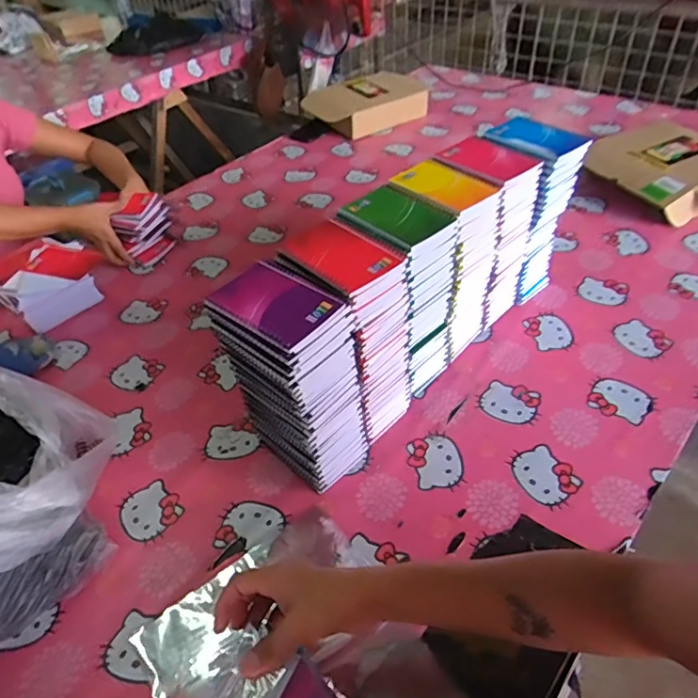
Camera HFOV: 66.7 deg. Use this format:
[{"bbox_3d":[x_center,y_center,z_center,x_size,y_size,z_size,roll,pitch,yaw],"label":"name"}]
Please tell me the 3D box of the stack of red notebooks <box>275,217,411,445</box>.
[{"bbox_3d":[0.001,-0.010,0.699,0.132,0.283,0.112,28,53,30],"label":"stack of red notebooks"}]

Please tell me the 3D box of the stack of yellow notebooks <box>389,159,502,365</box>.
[{"bbox_3d":[0.135,-0.118,0.793,0.127,0.278,0.104,31,55,32],"label":"stack of yellow notebooks"}]

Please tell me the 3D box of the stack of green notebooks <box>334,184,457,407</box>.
[{"bbox_3d":[0.071,-0.070,0.752,0.122,0.281,0.104,31,55,32],"label":"stack of green notebooks"}]

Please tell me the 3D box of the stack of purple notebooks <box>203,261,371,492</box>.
[{"bbox_3d":[-0.065,0.042,0.650,0.144,0.286,0.106,28,53,30],"label":"stack of purple notebooks"}]

